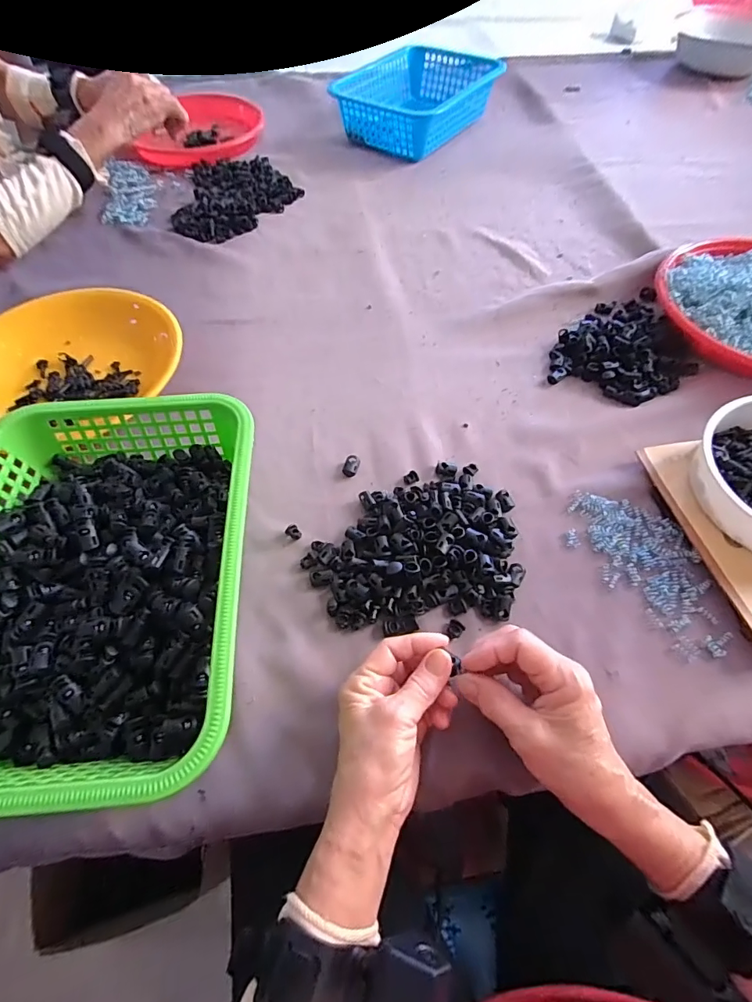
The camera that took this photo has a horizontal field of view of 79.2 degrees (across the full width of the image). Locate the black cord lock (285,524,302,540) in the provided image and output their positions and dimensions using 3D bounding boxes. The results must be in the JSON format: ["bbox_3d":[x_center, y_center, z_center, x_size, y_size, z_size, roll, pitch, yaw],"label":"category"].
[{"bbox_3d":[-0.074,0.027,0.407,0.015,0.006,0.011,27,64,17],"label":"black cord lock"}]

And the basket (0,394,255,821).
[{"bbox_3d":[-0.203,0.056,0.348,0.222,0.081,0.302,-5,60,-1],"label":"basket"}]

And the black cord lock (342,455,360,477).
[{"bbox_3d":[-0.024,-0.035,0.447,0.015,0.008,0.023,14,61,10],"label":"black cord lock"}]

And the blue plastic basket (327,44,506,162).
[{"bbox_3d":[0.069,-0.755,0.851,0.235,0.063,0.282,30,65,18],"label":"blue plastic basket"}]

